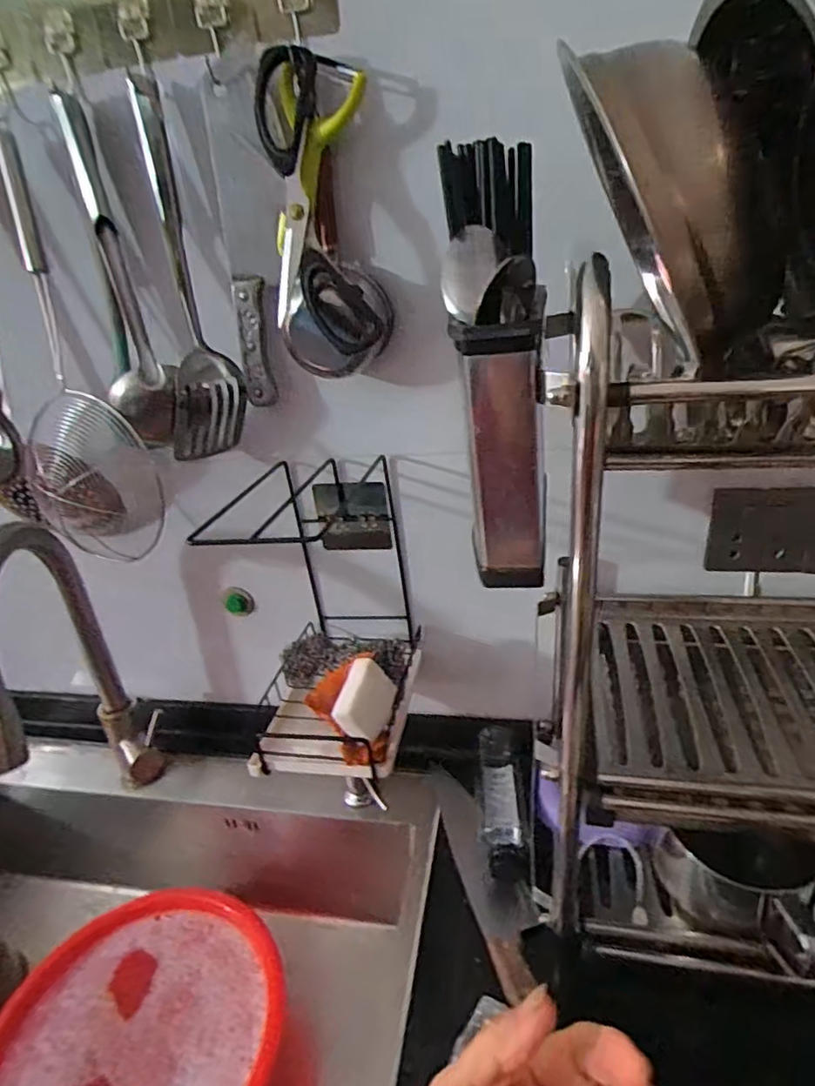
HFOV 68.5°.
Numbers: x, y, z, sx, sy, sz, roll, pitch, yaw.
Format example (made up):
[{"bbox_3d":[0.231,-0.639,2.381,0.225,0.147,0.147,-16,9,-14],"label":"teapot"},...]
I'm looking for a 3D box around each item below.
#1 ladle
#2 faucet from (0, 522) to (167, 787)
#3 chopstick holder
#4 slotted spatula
[{"bbox_3d":[-0.255,-0.224,0.518,0.058,0.272,0.079,-16,29,-18],"label":"ladle"},{"bbox_3d":[-0.345,0.159,0.615,0.070,0.372,0.247,-9,27,-5],"label":"faucet"},{"bbox_3d":[0.064,-0.053,0.353,0.045,0.152,0.061,11,32,29],"label":"chopstick holder"},{"bbox_3d":[-0.203,-0.224,0.535,0.073,0.306,0.034,-27,34,-34],"label":"slotted spatula"}]

